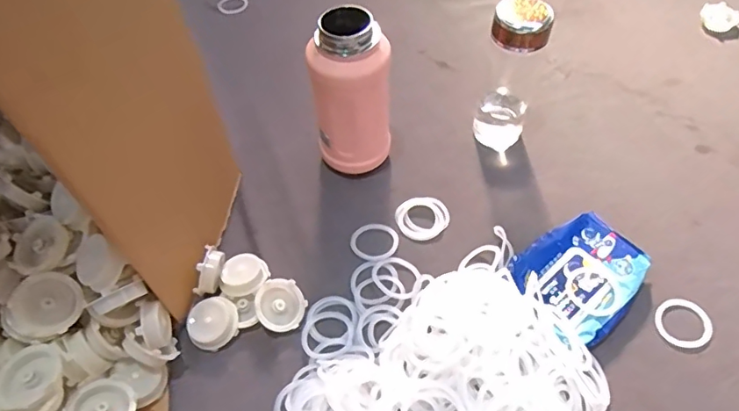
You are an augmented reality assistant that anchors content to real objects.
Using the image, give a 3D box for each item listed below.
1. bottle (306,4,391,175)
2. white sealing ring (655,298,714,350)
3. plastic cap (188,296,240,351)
[{"bbox_3d":[-0.022,-0.128,0.630,0.090,0.211,0.072,-5,54,-2],"label":"bottle"},{"bbox_3d":[0.348,0.130,0.558,0.061,0.004,0.054,-27,58,-17],"label":"white sealing ring"},{"bbox_3d":[-0.173,0.131,0.564,0.051,0.028,0.054,-1,54,1],"label":"plastic cap"}]

